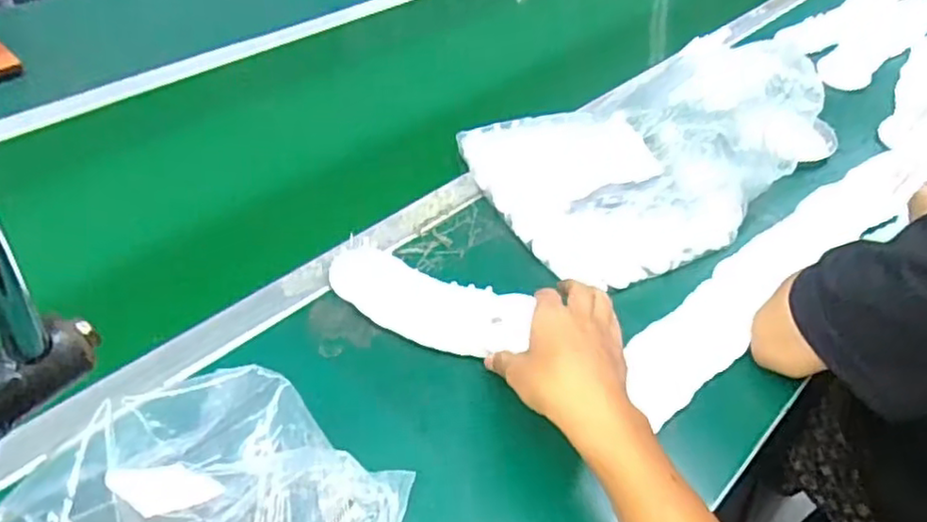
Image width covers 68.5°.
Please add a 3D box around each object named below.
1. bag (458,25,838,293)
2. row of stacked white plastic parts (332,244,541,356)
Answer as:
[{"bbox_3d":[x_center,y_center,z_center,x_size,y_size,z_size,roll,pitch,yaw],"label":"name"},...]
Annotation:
[{"bbox_3d":[0.190,-0.132,0.691,0.324,0.133,0.250,-15,47,-19],"label":"bag"},{"bbox_3d":[-0.033,0.034,0.573,0.174,0.024,0.061,19,45,16],"label":"row of stacked white plastic parts"}]

